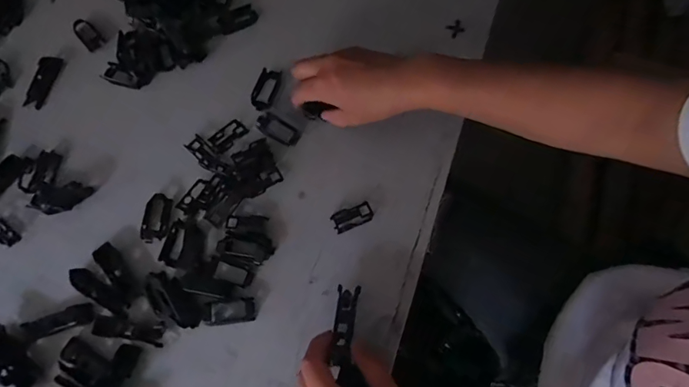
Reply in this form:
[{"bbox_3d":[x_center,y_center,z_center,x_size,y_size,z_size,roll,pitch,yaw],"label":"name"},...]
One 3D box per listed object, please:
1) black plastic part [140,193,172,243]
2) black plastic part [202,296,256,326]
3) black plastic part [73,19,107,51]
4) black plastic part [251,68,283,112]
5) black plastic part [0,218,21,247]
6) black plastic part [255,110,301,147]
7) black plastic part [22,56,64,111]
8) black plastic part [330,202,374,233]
[{"bbox_3d":[-0.187,0.023,0.434,0.026,0.005,0.048,3,69,2],"label":"black plastic part"},{"bbox_3d":[-0.107,0.109,0.406,0.046,0.004,0.023,-7,69,-2],"label":"black plastic part"},{"bbox_3d":[-0.305,-0.190,0.519,0.023,0.007,0.049,-42,74,-14],"label":"black plastic part"},{"bbox_3d":[-0.087,-0.116,0.485,0.025,0.007,0.051,15,70,7],"label":"black plastic part"},{"bbox_3d":[-0.350,0.034,0.442,0.045,0.012,0.015,35,73,14],"label":"black plastic part"},{"bbox_3d":[-0.071,-0.069,0.465,0.050,0.008,0.024,29,72,12],"label":"black plastic part"},{"bbox_3d":[-0.345,-0.128,0.501,0.025,0.008,0.065,10,69,5],"label":"black plastic part"},{"bbox_3d":[0.008,0.023,0.431,0.040,0.010,0.020,-26,70,-9],"label":"black plastic part"}]

